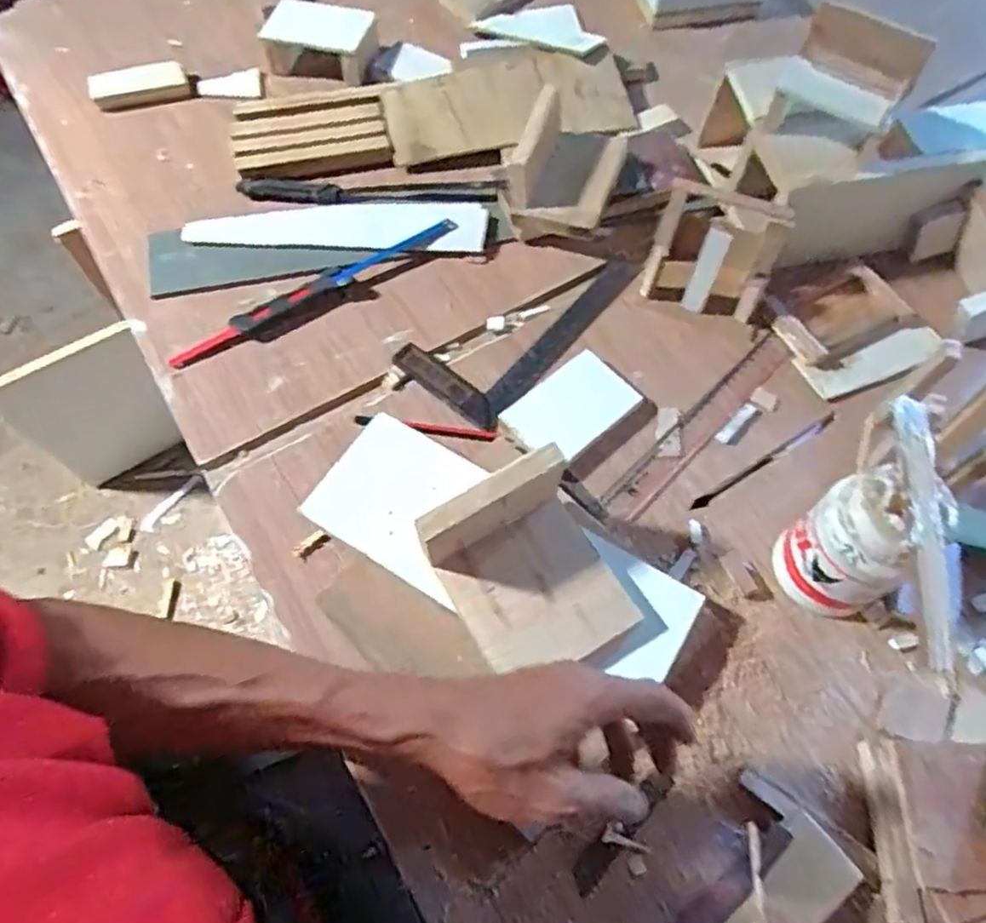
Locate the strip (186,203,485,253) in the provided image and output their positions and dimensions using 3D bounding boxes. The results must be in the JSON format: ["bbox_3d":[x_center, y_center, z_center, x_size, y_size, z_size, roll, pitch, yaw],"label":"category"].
[{"bbox_3d":[-0.160,-0.245,0.706,0.301,0.015,0.061,1,61,-1],"label":"strip"}]

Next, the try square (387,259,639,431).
[{"bbox_3d":[0.030,-0.139,0.665,0.115,0.013,0.241,38,69,17],"label":"try square"}]

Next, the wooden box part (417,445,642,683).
[{"bbox_3d":[0.027,0.072,0.471,0.124,0.086,0.132,-25,66,-12],"label":"wooden box part"}]

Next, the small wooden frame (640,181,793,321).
[{"bbox_3d":[0.209,-0.199,0.648,0.111,0.094,0.079,17,65,9],"label":"small wooden frame"}]

